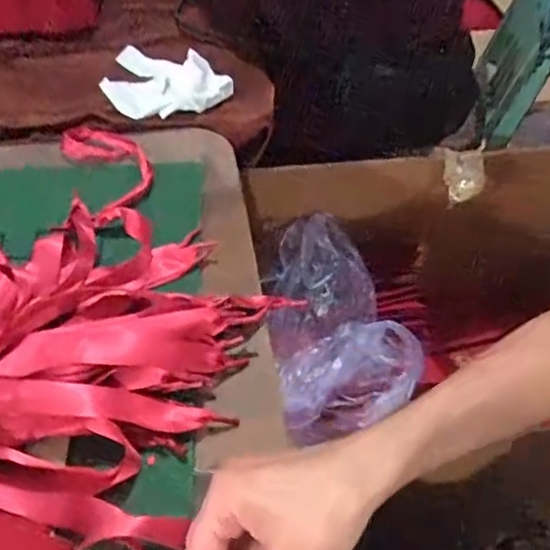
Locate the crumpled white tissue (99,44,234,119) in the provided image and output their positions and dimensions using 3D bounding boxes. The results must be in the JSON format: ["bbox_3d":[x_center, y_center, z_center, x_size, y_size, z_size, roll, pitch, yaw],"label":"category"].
[{"bbox_3d":[-0.109,-0.201,0.603,0.125,0.037,0.080,-6,51,-6],"label":"crumpled white tissue"}]

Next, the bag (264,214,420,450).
[{"bbox_3d":[0.059,0.058,0.697,0.172,0.094,0.256,-18,53,-15],"label":"bag"}]

